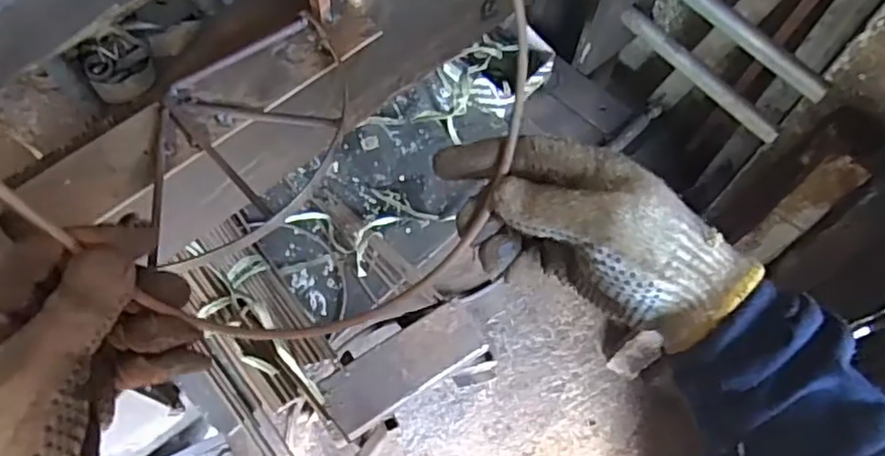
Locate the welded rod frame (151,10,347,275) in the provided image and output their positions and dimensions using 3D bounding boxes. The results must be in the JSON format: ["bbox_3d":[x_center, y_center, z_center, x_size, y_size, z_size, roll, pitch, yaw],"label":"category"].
[{"bbox_3d":[-0.119,-0.060,0.415,0.117,0.015,0.168,-5,67,-3],"label":"welded rod frame"}]

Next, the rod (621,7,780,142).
[{"bbox_3d":[0.333,-0.203,0.862,0.027,0.025,0.254,-36,72,-15],"label":"rod"}]

